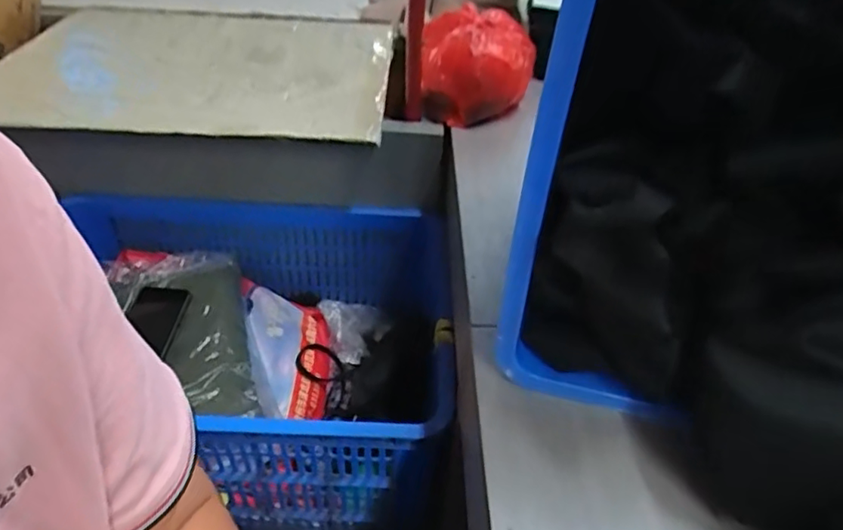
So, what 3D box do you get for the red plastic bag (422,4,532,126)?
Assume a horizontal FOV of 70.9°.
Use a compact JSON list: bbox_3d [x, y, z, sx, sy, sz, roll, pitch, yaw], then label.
[{"bbox_3d":[0.085,-0.302,0.913,0.162,0.130,0.189,4,40,0],"label":"red plastic bag"}]

